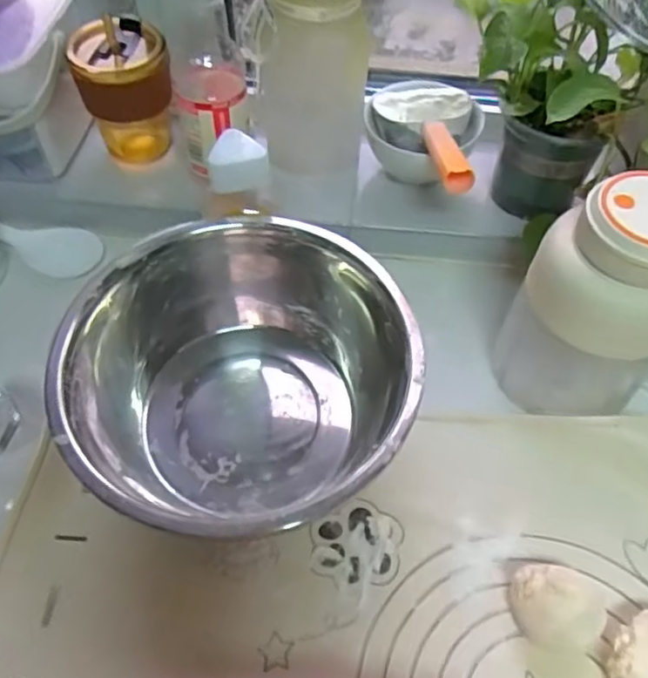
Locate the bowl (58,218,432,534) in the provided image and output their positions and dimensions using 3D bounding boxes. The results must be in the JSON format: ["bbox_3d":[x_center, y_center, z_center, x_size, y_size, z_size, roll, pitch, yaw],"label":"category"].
[{"bbox_3d":[-0.059,0.036,0.479,0.245,0.102,0.243,0,54,0],"label":"bowl"}]

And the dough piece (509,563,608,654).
[{"bbox_3d":[0.156,0.178,0.420,0.052,0.044,0.053,0,56,0],"label":"dough piece"}]

